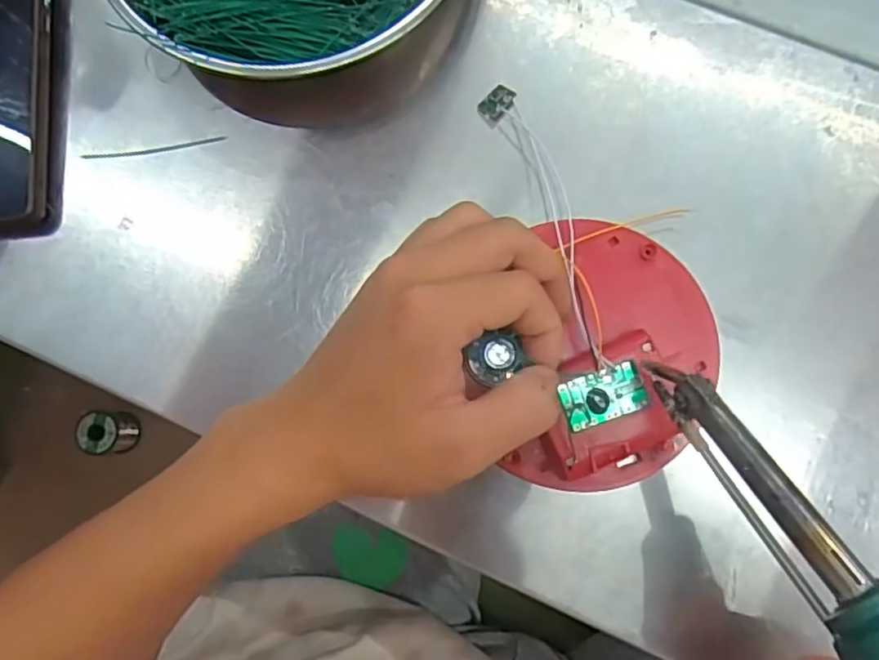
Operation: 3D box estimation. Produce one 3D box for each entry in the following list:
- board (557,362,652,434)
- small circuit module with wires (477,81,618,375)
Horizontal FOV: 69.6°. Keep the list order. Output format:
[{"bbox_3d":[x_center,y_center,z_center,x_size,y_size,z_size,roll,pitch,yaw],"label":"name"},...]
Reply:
[{"bbox_3d":[0.070,0.028,0.270,0.035,0.004,0.021,-19,81,-1],"label":"board"},{"bbox_3d":[0.051,-0.051,0.293,0.028,0.019,0.147,-14,69,0],"label":"small circuit module with wires"}]

